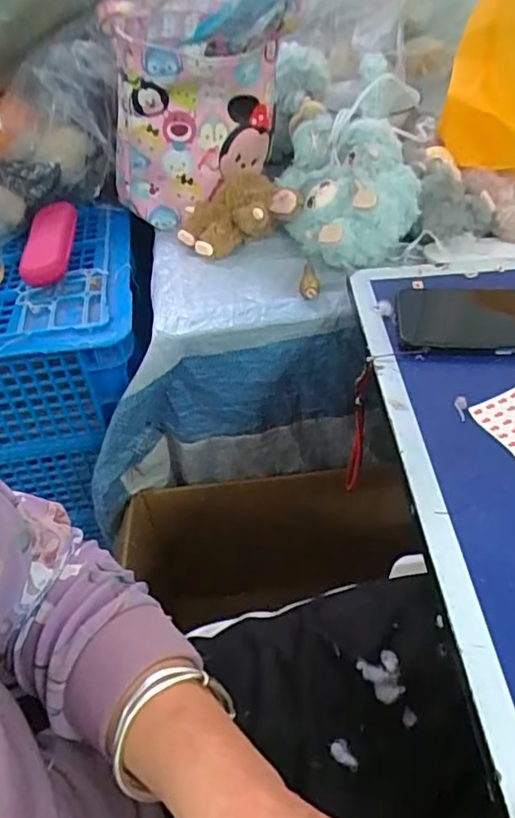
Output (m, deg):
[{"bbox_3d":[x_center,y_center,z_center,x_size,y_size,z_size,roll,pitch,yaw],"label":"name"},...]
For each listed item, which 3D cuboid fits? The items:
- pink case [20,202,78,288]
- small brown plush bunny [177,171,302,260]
[{"bbox_3d":[-0.229,-0.185,0.654,0.047,0.027,0.123,0,59,6],"label":"pink case"},{"bbox_3d":[-0.022,-0.217,0.669,0.132,0.065,0.084,-16,46,-11],"label":"small brown plush bunny"}]

